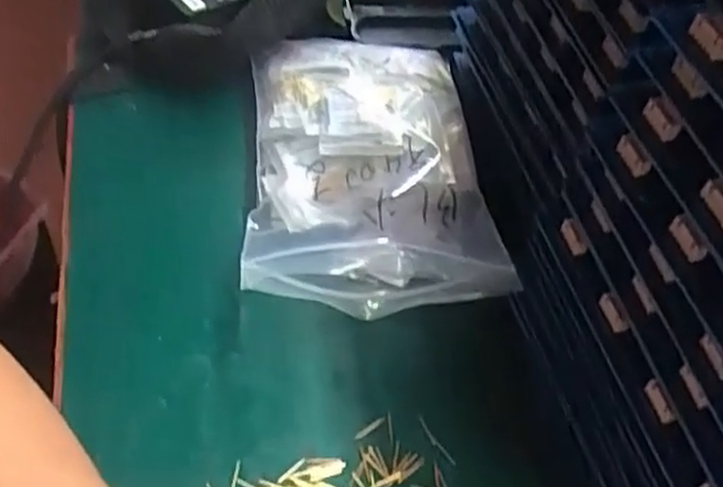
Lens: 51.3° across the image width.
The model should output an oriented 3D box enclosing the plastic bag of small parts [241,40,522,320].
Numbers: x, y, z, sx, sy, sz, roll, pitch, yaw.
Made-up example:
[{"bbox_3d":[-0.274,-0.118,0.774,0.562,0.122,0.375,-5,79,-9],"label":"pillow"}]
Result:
[{"bbox_3d":[-0.001,-0.054,0.442,0.139,0.043,0.207,-3,52,-9],"label":"plastic bag of small parts"}]

